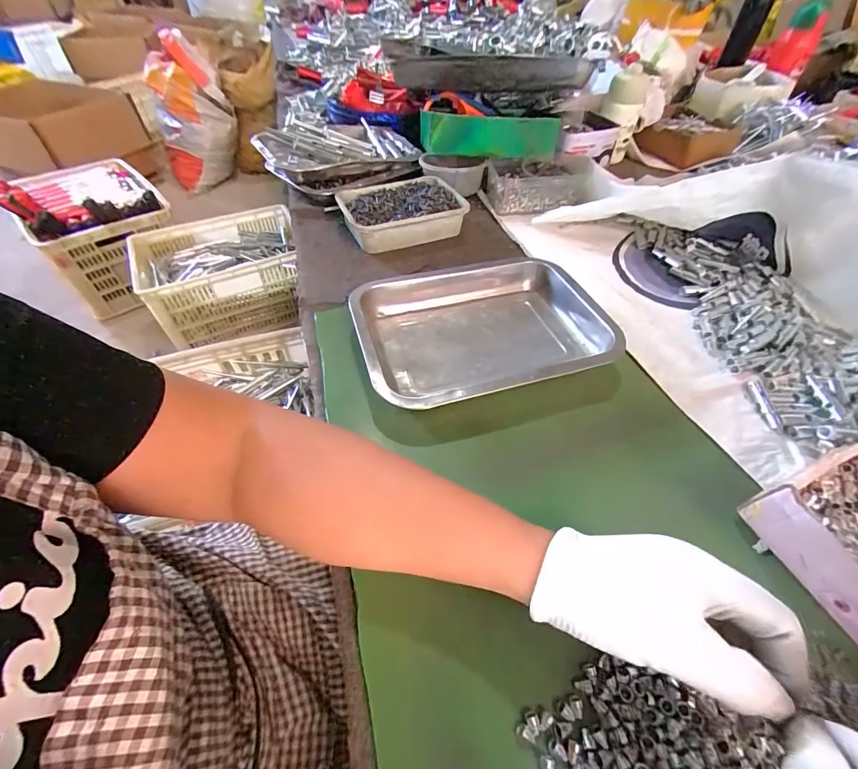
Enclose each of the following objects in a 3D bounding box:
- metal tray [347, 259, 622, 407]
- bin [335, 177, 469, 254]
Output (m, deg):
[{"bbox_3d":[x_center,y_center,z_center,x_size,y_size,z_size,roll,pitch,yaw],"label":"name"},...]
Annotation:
[{"bbox_3d":[0.055,-0.061,0.412,0.250,0.043,0.182,-13,52,-12],"label":"metal tray"},{"bbox_3d":[-0.042,-0.261,0.578,0.174,0.046,0.121,-20,54,-17],"label":"bin"}]

